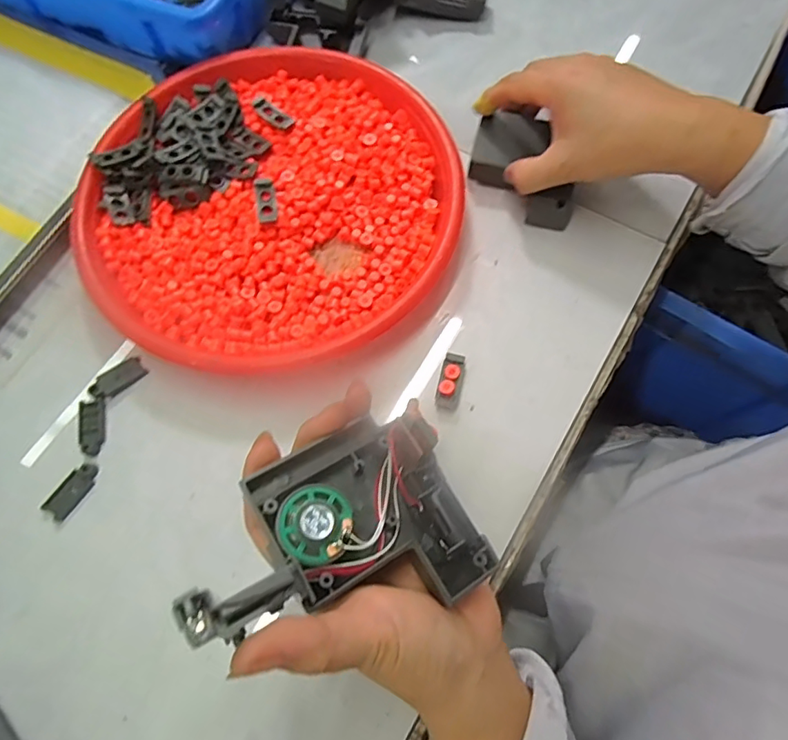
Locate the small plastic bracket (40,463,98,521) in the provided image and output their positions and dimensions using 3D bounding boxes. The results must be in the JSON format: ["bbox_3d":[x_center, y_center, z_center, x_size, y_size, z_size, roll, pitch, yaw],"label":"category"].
[{"bbox_3d":[-0.191,0.071,0.306,0.016,0.004,0.035,34,75,12],"label":"small plastic bracket"}]

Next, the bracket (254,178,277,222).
[{"bbox_3d":[-0.087,-0.114,0.349,0.011,0.010,0.032,-9,71,-2],"label":"bracket"}]

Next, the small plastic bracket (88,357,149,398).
[{"bbox_3d":[-0.176,0.006,0.329,0.034,0.005,0.016,-38,74,-11],"label":"small plastic bracket"}]

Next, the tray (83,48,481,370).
[{"bbox_3d":[-0.081,-0.114,0.354,0.242,0.033,0.243,0,71,1],"label":"tray"}]

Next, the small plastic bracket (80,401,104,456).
[{"bbox_3d":[-0.187,0.036,0.318,0.013,0.004,0.034,-13,71,-3],"label":"small plastic bracket"}]

